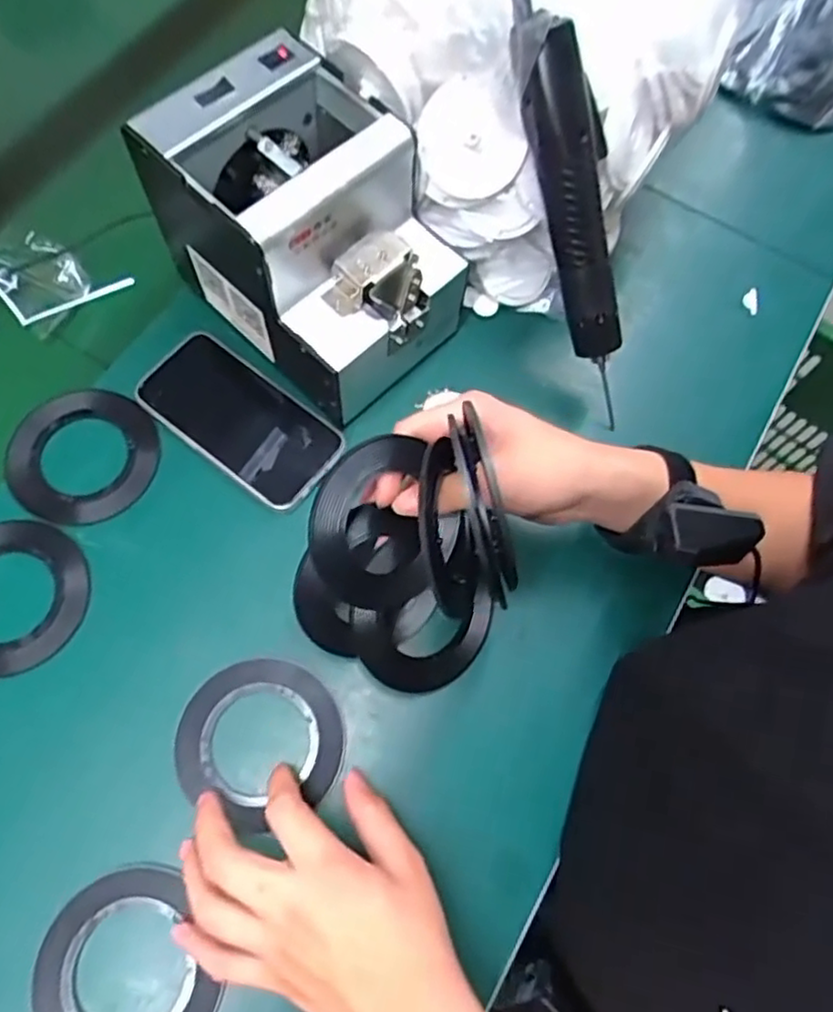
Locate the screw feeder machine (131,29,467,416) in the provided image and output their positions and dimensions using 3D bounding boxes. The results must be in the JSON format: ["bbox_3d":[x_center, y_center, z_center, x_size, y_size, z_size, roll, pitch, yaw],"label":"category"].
[{"bbox_3d":[-0.067,-0.181,0.453,0.172,0.143,0.132,41,73,12],"label":"screw feeder machine"}]

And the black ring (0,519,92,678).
[{"bbox_3d":[-0.265,0.059,0.439,0.097,0.013,0.100,1,70,-2],"label":"black ring"}]

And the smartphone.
[{"bbox_3d":[-0.126,-0.064,0.481,0.148,0.010,0.075,35,72,10],"label":"smartphone"}]

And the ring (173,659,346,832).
[{"bbox_3d":[-0.097,0.143,0.415,0.099,0.008,0.093,1,70,-2],"label":"ring"}]

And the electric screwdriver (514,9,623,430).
[{"bbox_3d":[0.103,-0.177,0.437,0.044,0.235,0.031,-26,30,-11],"label":"electric screwdriver"}]

